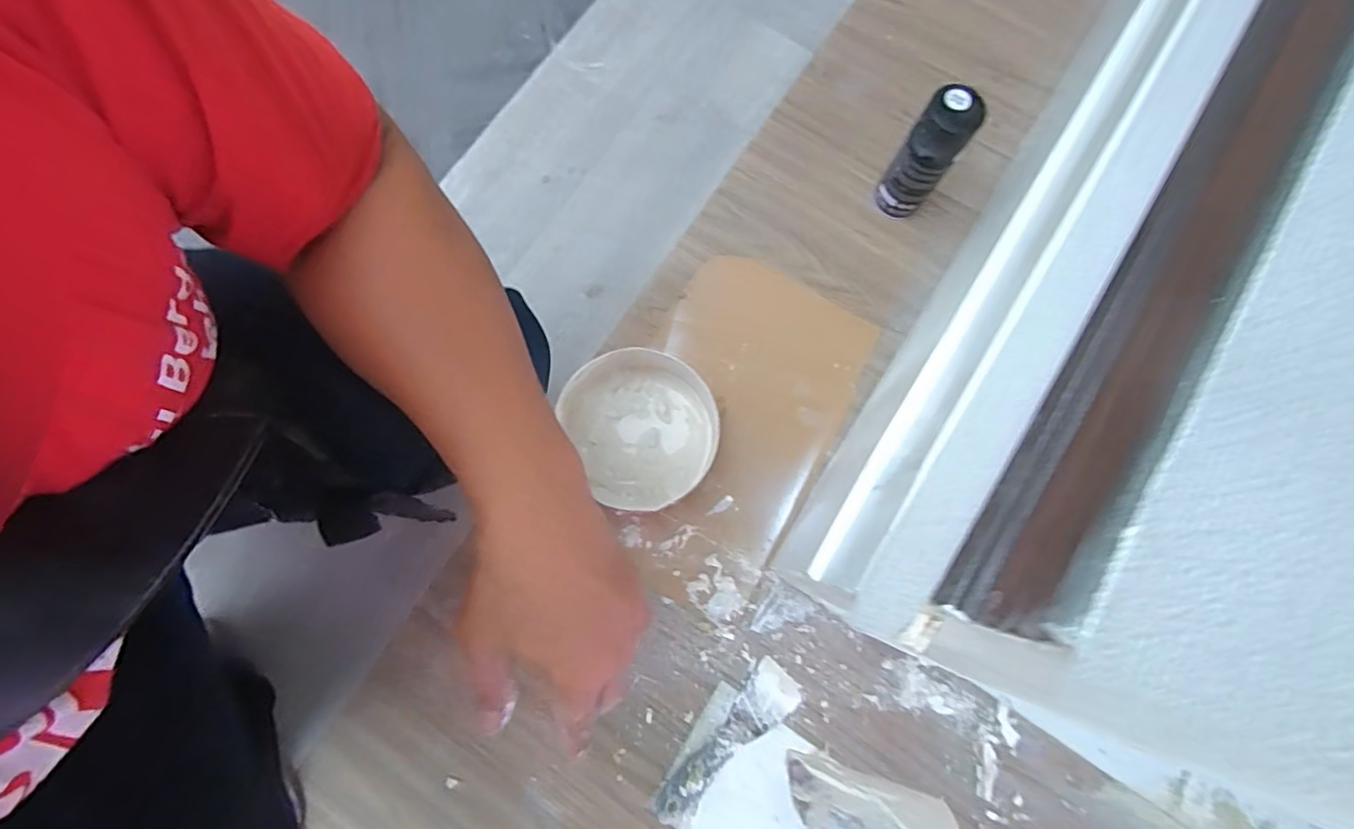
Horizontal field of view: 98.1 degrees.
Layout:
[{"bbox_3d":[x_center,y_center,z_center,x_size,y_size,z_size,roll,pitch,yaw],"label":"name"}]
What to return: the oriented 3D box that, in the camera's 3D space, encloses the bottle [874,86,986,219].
[{"bbox_3d":[0.297,-0.306,0.706,0.058,0.170,0.061,0,78,-1],"label":"bottle"}]

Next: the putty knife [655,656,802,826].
[{"bbox_3d":[0.057,0.357,0.629,0.055,0.024,0.191,42,81,7],"label":"putty knife"}]

